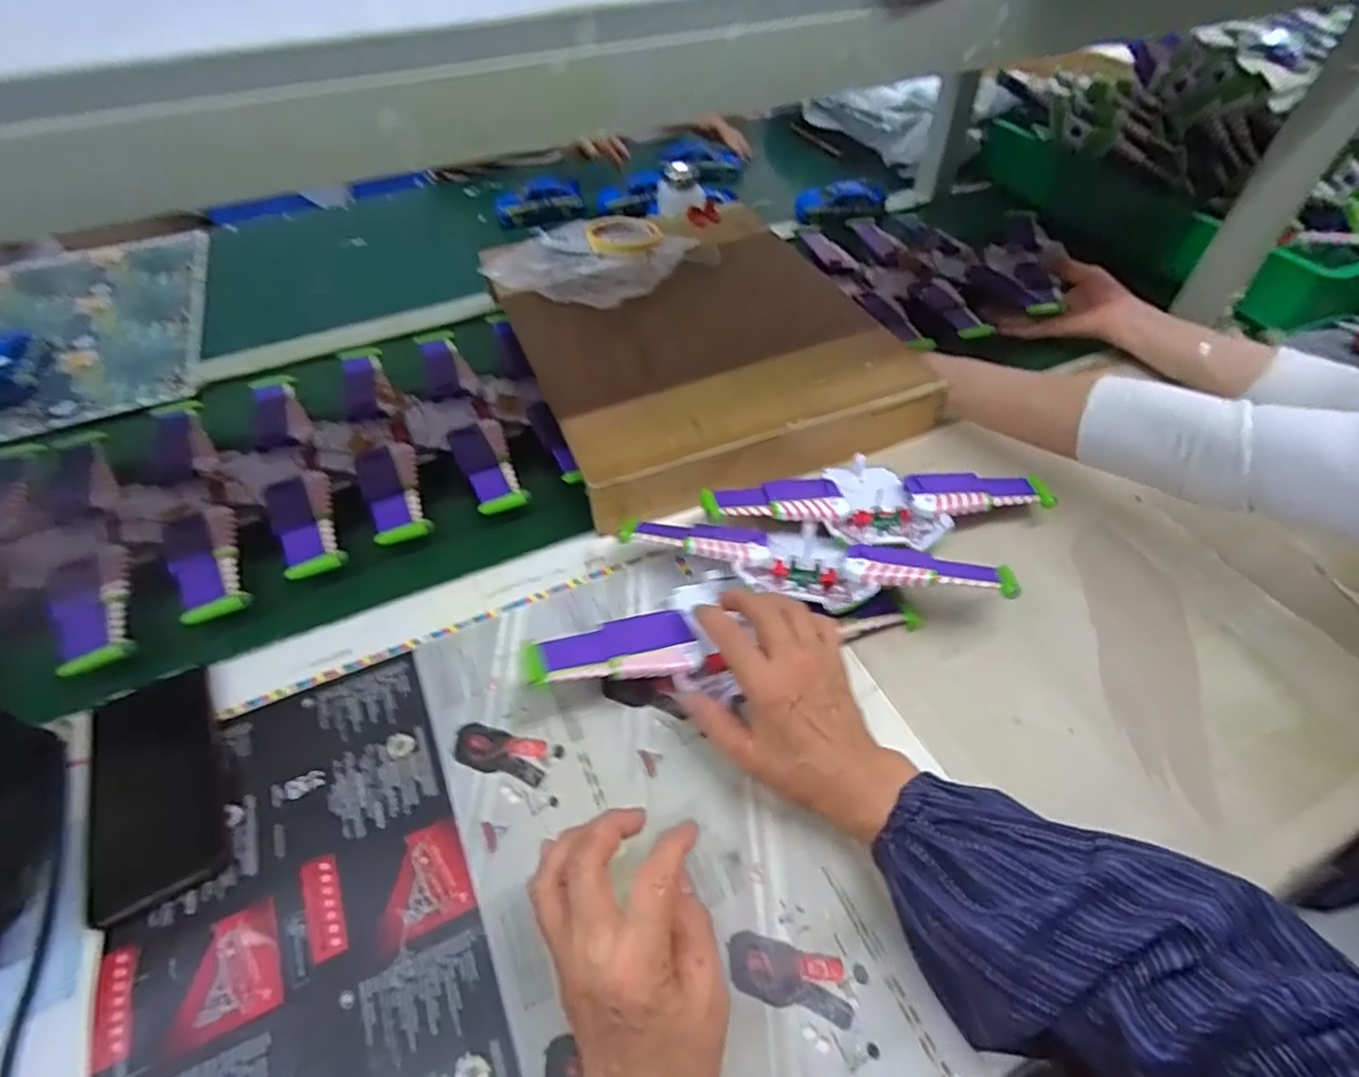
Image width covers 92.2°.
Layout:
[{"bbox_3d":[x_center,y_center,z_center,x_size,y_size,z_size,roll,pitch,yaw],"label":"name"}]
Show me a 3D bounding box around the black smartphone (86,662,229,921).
[{"bbox_3d":[-0.339,0.159,0.423,0.074,0.009,0.154,-23,52,-18],"label":"black smartphone"}]

